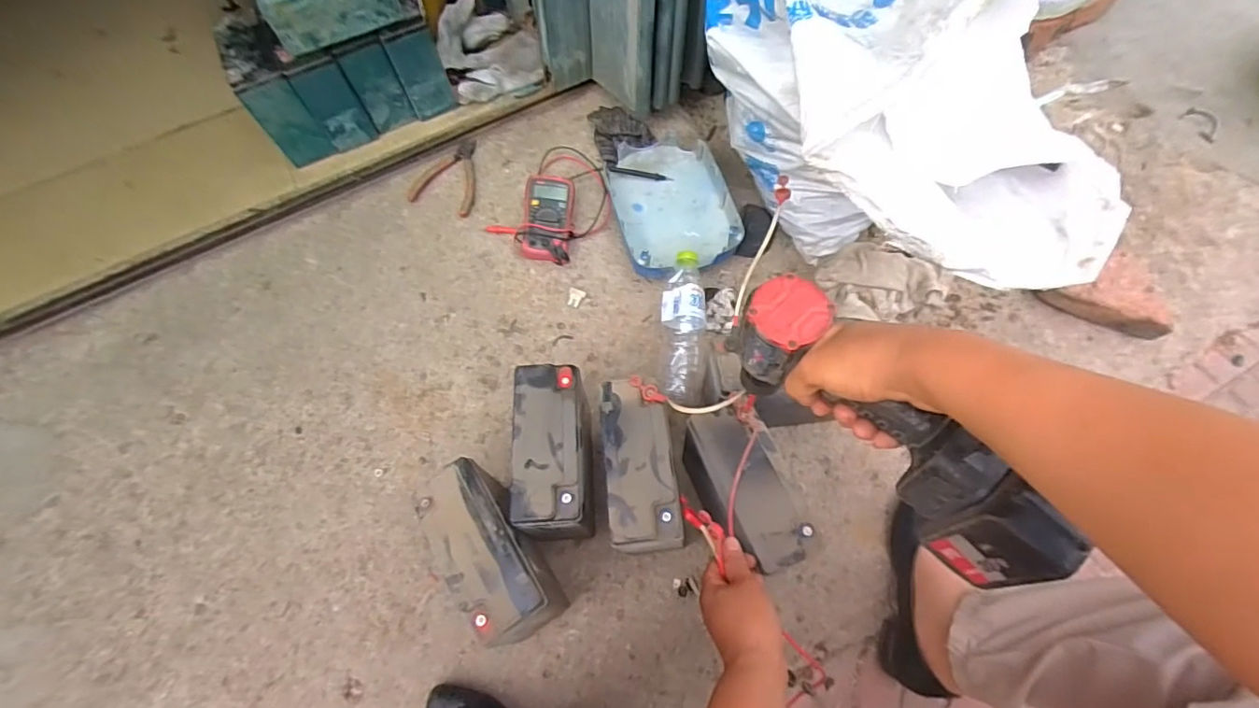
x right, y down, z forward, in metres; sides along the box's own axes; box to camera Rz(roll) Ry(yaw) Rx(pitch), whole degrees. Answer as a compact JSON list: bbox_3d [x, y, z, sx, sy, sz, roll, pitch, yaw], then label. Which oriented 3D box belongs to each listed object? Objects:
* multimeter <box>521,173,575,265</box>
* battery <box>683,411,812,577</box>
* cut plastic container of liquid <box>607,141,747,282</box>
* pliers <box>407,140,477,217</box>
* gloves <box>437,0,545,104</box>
[{"bbox_3d":[-0.132,-0.215,0.845,0.083,0.044,0.140,0,67,1],"label":"multimeter"},{"bbox_3d":[0.126,0.163,0.619,0.079,0.176,0.167,-18,68,-6],"label":"battery"},{"bbox_3d":[0.066,-0.240,0.859,0.181,0.053,0.249,-14,68,-5],"label":"cut plastic container of liquid"},{"bbox_3d":[-0.299,-0.309,0.899,0.105,0.012,0.143,16,69,8],"label":"pliers"},{"bbox_3d":[-0.260,-0.565,0.974,0.170,0.080,0.173,0,67,1],"label":"gloves"}]

